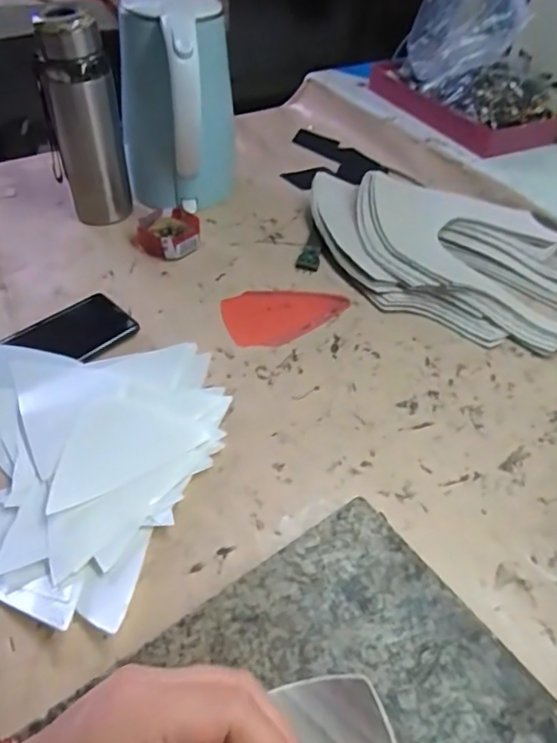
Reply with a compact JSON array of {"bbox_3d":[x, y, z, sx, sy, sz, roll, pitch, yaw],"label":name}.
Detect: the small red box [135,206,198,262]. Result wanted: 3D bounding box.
[{"bbox_3d":[-0.133,-0.167,0.686,0.071,0.031,0.072,-3,47,-6],"label":"small red box"}]

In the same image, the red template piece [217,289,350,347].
[{"bbox_3d":[0.010,-0.063,0.615,0.136,0.004,0.085,-7,48,-10],"label":"red template piece"}]

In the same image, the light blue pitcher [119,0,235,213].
[{"bbox_3d":[-0.124,-0.306,0.684,0.129,0.232,0.125,-4,47,-7],"label":"light blue pitcher"}]

